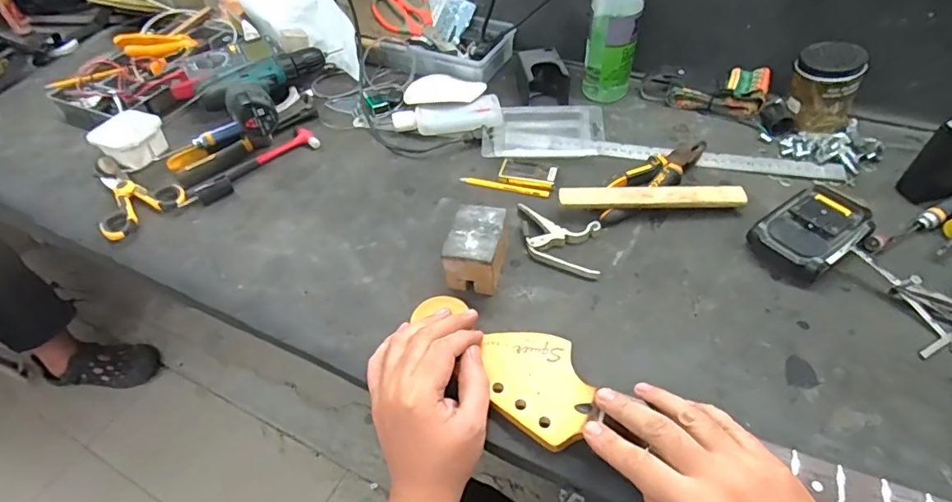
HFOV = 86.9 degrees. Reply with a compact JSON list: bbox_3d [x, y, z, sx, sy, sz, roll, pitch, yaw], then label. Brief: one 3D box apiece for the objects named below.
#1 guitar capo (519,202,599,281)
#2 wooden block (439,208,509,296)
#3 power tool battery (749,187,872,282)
[{"bbox_3d":[0.087,-0.011,0.541,0.104,0.011,0.069,16,53,18],"label":"guitar capo"},{"bbox_3d":[0.002,-0.002,0.512,0.056,0.055,0.084,6,51,10],"label":"wooden block"},{"bbox_3d":[0.335,-0.021,0.506,0.102,0.043,0.078,-31,54,-20],"label":"power tool battery"}]

